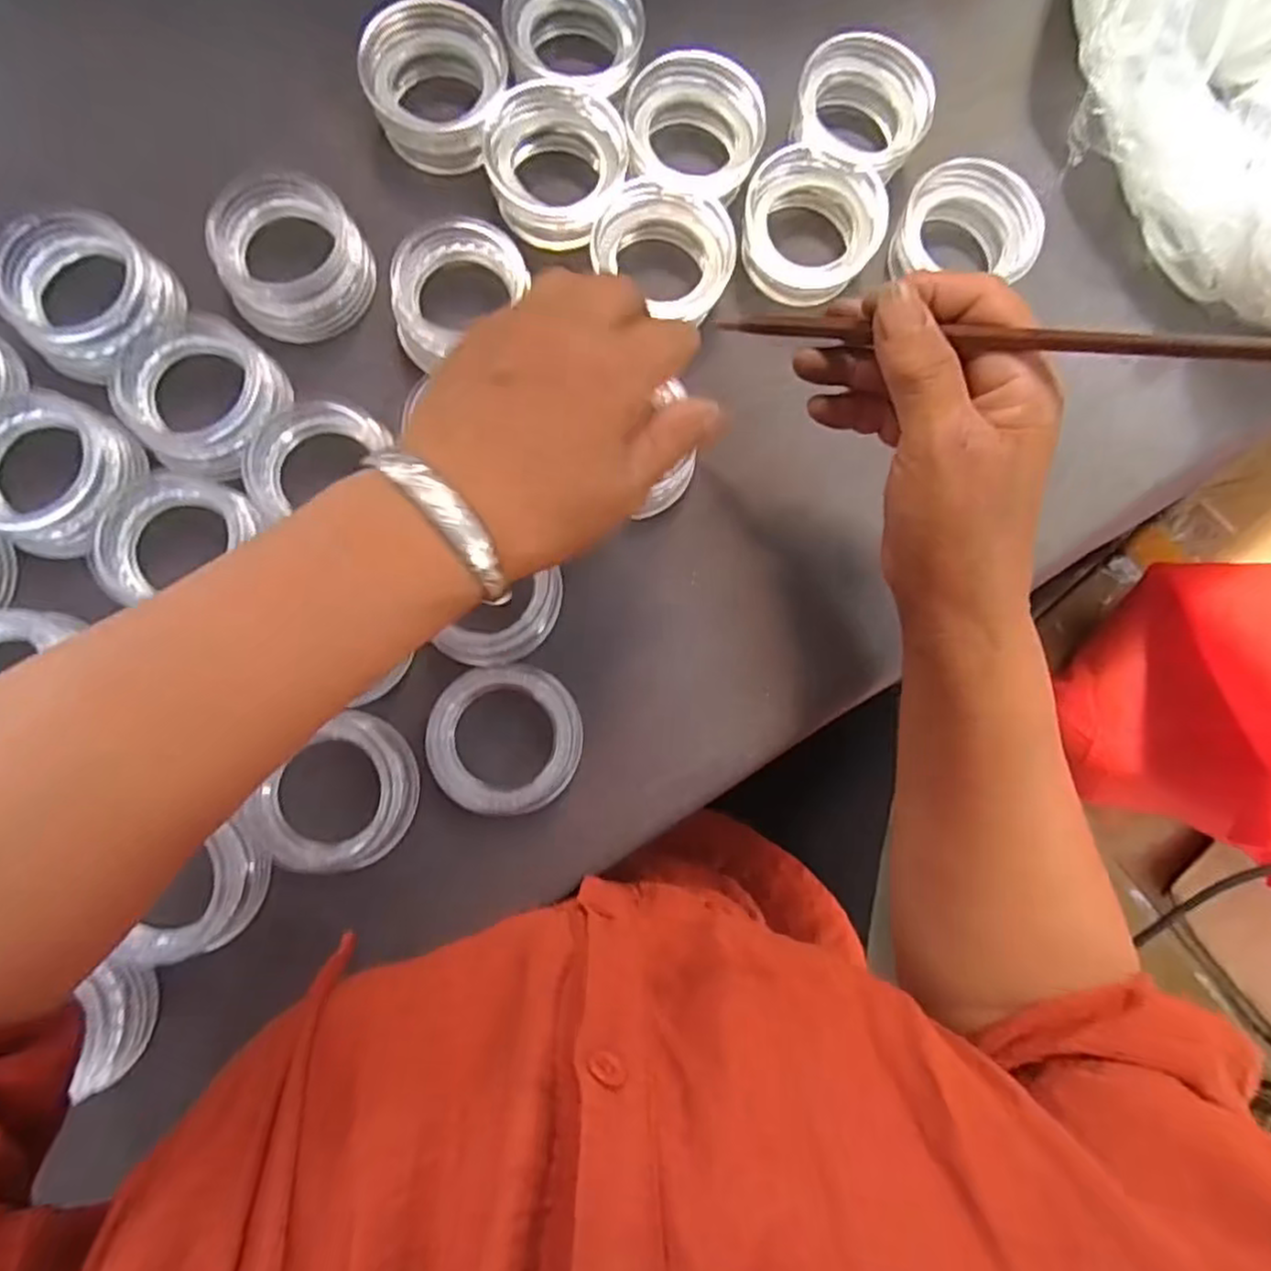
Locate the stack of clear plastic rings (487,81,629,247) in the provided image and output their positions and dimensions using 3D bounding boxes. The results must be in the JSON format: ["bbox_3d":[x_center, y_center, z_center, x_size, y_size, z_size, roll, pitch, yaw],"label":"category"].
[{"bbox_3d":[-0.038,-0.228,0.348,0.064,0.021,0.078,2,82,-5],"label":"stack of clear plastic rings"}]

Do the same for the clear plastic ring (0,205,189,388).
[{"bbox_3d":[-0.244,-0.151,0.324,0.066,0.032,0.067,20,82,-3],"label":"clear plastic ring"}]

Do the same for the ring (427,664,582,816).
[{"bbox_3d":[-0.056,0.046,0.322,0.065,0.026,0.063,1,82,-5],"label":"ring"}]

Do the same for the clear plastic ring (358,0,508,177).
[{"bbox_3d":[-0.097,-0.268,0.355,0.064,0.036,0.059,1,82,-5],"label":"clear plastic ring"}]

